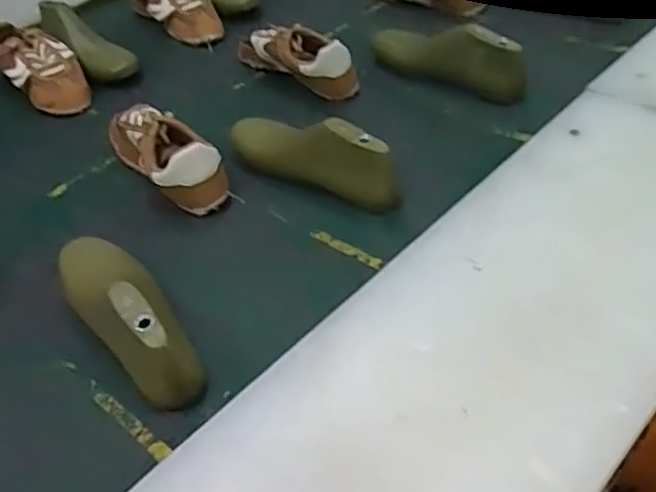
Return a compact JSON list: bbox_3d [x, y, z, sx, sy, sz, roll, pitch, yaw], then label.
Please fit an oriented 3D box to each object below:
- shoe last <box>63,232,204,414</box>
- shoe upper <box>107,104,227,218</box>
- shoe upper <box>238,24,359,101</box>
[{"bbox_3d":[-0.185,0.054,0.622,0.071,0.087,0.226,-27,47,-19],"label":"shoe last"},{"bbox_3d":[-0.202,-0.118,0.820,0.074,0.072,0.224,-31,49,-23],"label":"shoe upper"},{"bbox_3d":[-0.049,-0.267,0.960,0.194,0.068,0.064,31,55,33],"label":"shoe upper"}]

